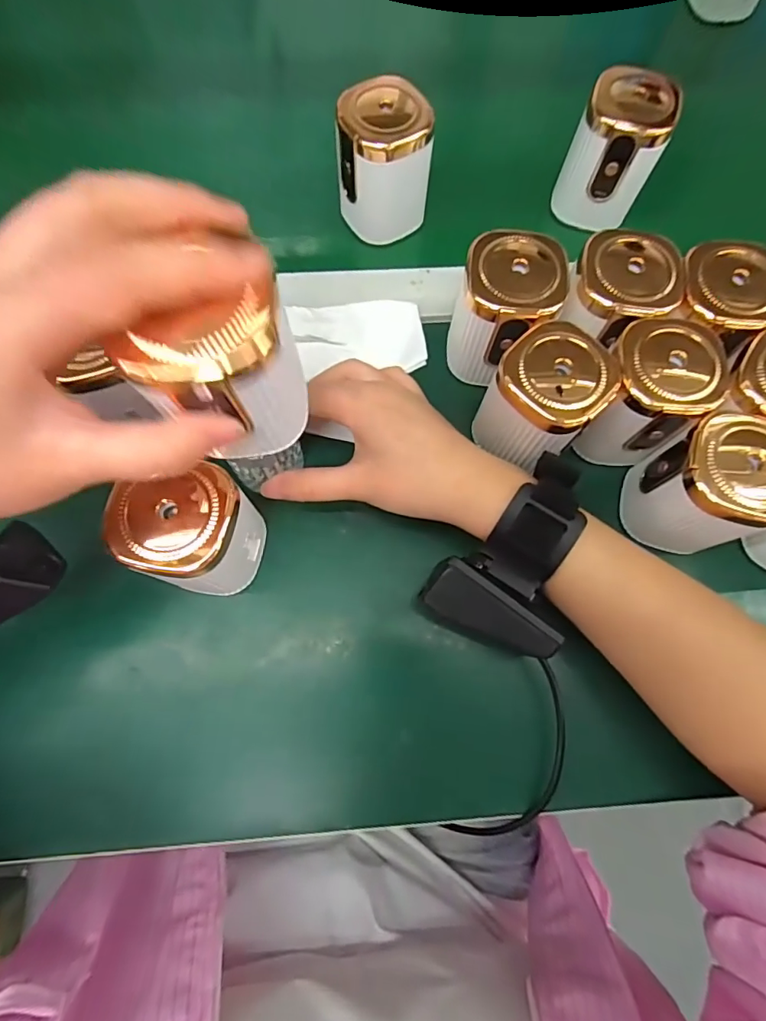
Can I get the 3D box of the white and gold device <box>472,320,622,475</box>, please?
[{"bbox_3d":[0.084,-0.057,0.270,0.051,0.080,0.047,36,75,9],"label":"white and gold device"}]

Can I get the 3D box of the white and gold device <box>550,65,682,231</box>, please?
[{"bbox_3d":[0.150,-0.231,0.321,0.054,0.076,0.042,24,73,6],"label":"white and gold device"}]

